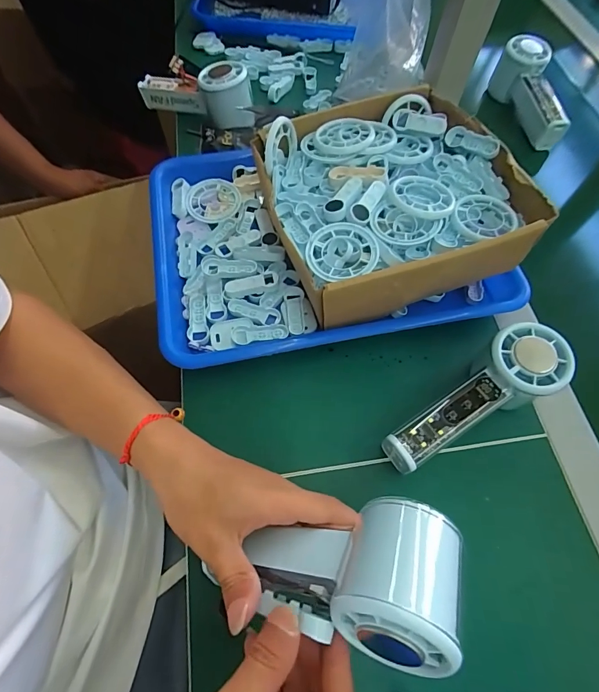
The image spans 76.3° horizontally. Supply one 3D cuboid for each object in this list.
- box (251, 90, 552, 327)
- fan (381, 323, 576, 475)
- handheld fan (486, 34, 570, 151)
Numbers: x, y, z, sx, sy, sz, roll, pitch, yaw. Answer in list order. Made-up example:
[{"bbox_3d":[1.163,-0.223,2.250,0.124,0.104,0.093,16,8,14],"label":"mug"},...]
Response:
[{"bbox_3d":[0.080,-0.127,0.358,0.211,0.091,0.206,-15,65,-10],"label":"box"},{"bbox_3d":[0.134,0.043,0.299,0.156,0.050,0.055,-34,69,-3],"label":"fan"},{"bbox_3d":[0.291,-0.316,0.479,0.050,0.066,0.138,-1,63,-3],"label":"handheld fan"}]

